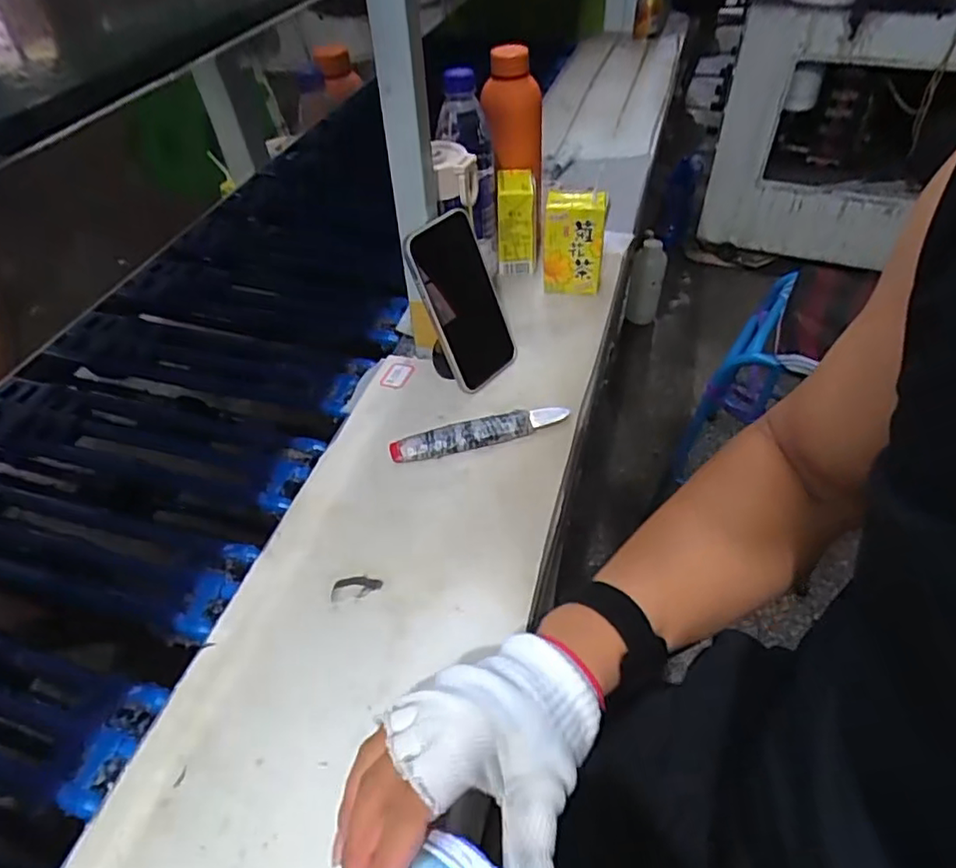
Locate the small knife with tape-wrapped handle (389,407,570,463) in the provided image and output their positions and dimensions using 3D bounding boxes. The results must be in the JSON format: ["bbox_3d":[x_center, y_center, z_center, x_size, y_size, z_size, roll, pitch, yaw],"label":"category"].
[{"bbox_3d":[0.003,-0.001,0.574,0.166,0.022,0.023,-12,47,-8],"label":"small knife with tape-wrapped handle"}]

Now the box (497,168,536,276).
[{"bbox_3d":[0.047,-0.255,0.752,0.045,0.115,0.059,-1,46,3],"label":"box"}]

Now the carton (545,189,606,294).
[{"bbox_3d":[0.109,-0.215,0.707,0.065,0.119,0.036,3,46,7],"label":"carton"}]

